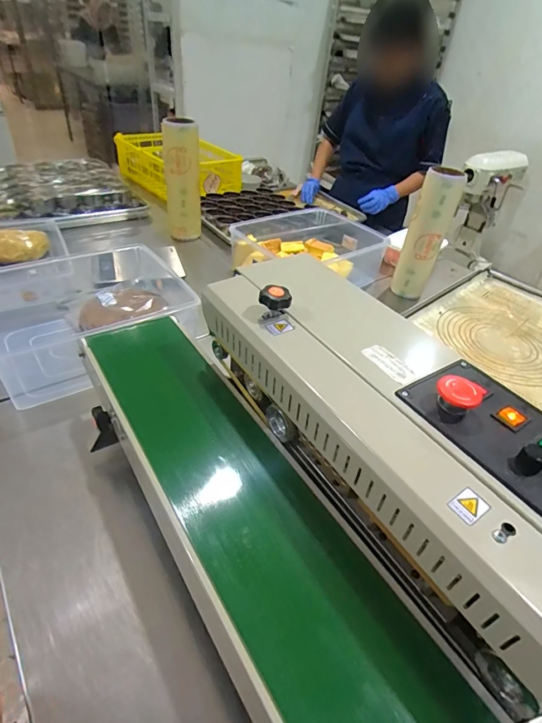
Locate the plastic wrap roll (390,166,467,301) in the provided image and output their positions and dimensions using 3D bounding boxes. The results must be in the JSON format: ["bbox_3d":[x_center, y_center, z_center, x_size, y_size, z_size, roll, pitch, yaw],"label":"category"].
[{"bbox_3d":[0.397,-0.327,1.036,0.096,0.303,0.107,17,41,11],"label":"plastic wrap roll"}]

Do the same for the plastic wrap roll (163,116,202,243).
[{"bbox_3d":[-0.255,-0.525,1.165,0.098,0.310,0.087,-4,41,-14],"label":"plastic wrap roll"}]

